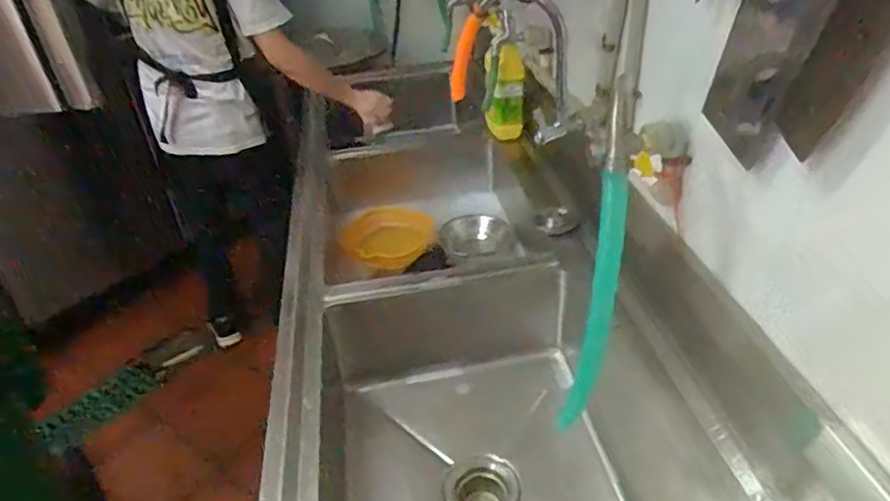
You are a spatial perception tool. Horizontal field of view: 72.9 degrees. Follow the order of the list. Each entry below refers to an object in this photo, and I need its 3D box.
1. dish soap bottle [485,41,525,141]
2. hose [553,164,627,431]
[{"bbox_3d":[0.133,-0.344,1.333,0.081,0.214,0.041,2,35,10],"label":"dish soap bottle"},{"bbox_3d":[0.151,0.063,0.616,0.027,0.282,0.077,22,43,33],"label":"hose"}]

